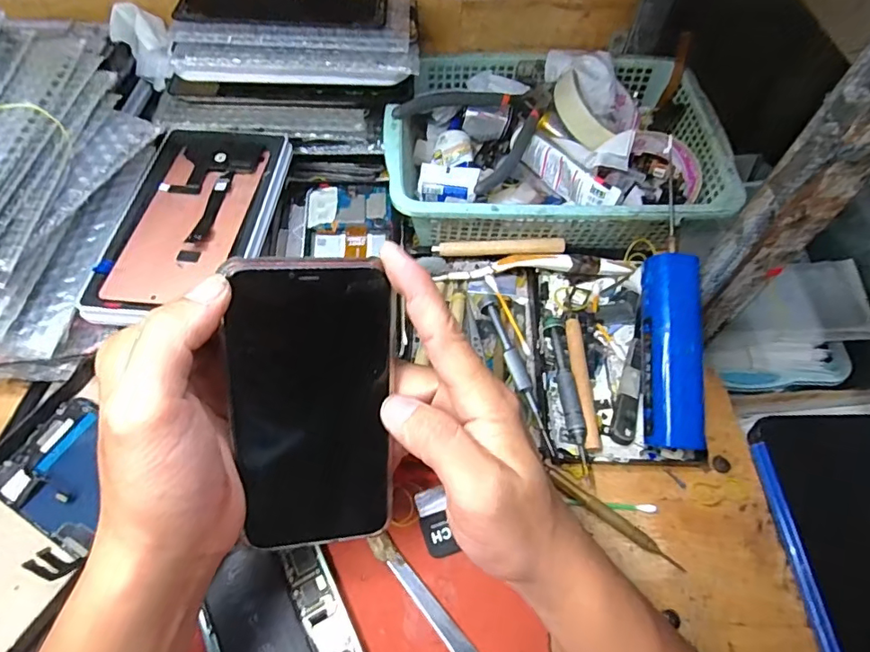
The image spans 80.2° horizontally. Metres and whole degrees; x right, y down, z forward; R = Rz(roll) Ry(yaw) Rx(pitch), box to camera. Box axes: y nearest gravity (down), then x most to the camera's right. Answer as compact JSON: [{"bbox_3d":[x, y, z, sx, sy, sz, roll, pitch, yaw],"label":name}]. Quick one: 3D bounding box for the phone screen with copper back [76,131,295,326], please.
[{"bbox_3d":[-0.174,-0.078,0.377,0.100,0.010,0.180,5,59,2],"label":"phone screen with copper back"}]

